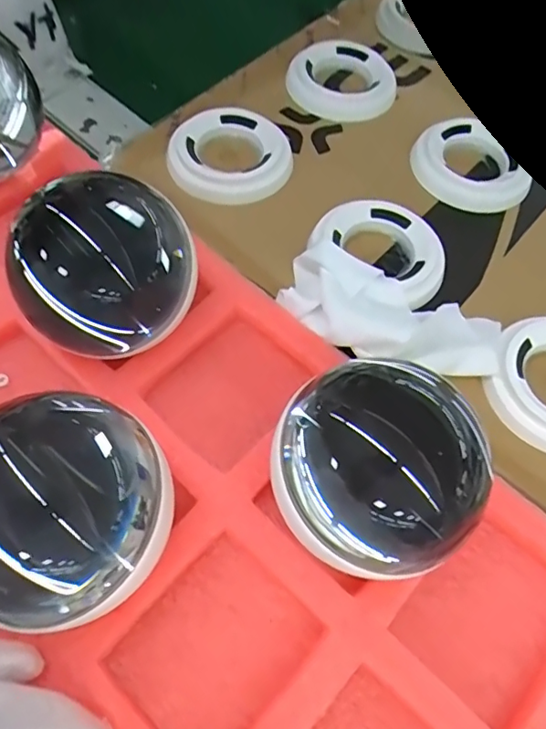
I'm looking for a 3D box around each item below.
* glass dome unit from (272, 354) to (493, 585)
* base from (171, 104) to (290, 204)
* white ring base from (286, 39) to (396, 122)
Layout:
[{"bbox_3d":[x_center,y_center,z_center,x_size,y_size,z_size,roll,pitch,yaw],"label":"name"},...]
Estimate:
[{"bbox_3d":[0.034,0.042,0.194,0.076,0.061,0.067,25,64,10],"label":"glass dome unit"},{"bbox_3d":[-0.024,-0.124,0.319,0.067,0.014,0.070,1,63,-2],"label":"base"},{"bbox_3d":[0.046,-0.189,0.358,0.070,0.010,0.069,5,63,0],"label":"white ring base"}]

